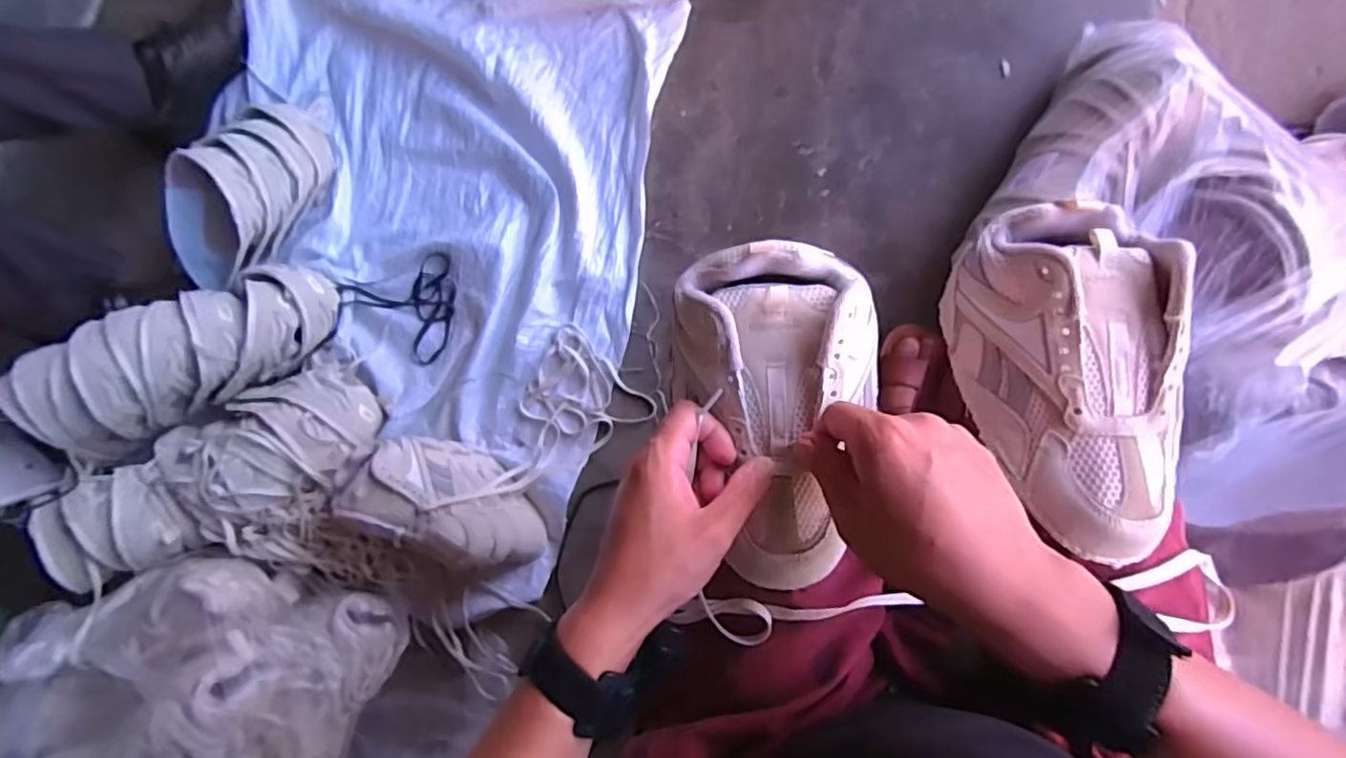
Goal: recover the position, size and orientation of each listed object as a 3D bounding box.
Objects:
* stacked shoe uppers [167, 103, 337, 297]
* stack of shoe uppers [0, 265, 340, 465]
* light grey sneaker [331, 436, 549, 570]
[{"bbox_3d":[-0.577,-0.245,0.853,0.117,0.153,0.277,32,93,8],"label":"stacked shoe uppers"},{"bbox_3d":[-0.639,-0.033,0.830,0.374,0.132,0.137,-30,87,-17],"label":"stack of shoe uppers"},{"bbox_3d":[-0.279,0.166,0.807,0.228,0.142,0.122,30,92,4],"label":"light grey sneaker"}]

